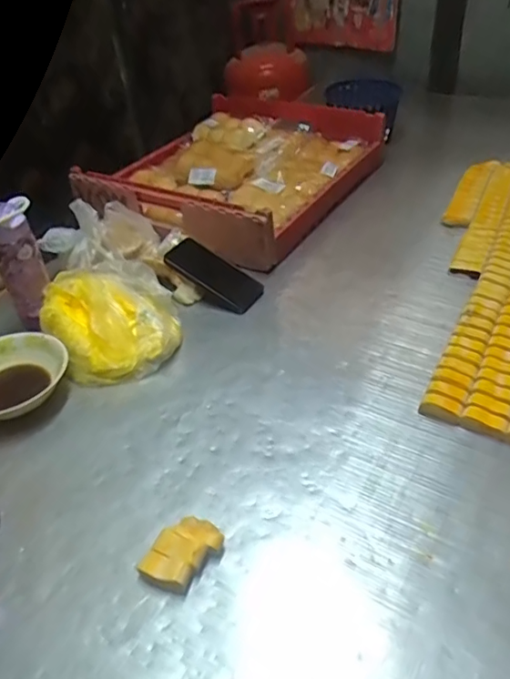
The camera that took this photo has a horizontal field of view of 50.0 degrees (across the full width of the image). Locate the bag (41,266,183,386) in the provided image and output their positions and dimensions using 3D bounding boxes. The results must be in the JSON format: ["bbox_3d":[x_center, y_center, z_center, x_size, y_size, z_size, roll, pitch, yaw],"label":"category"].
[{"bbox_3d":[-0.224,-0.029,0.857,0.187,0.104,0.188,-24,43,-20],"label":"bag"}]

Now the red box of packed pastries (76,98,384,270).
[{"bbox_3d":[-0.032,-0.384,1.243,0.484,0.125,0.585,22,48,28],"label":"red box of packed pastries"}]

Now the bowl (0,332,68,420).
[{"bbox_3d":[-0.368,0.060,0.804,0.135,0.052,0.168,18,46,25],"label":"bowl"}]

